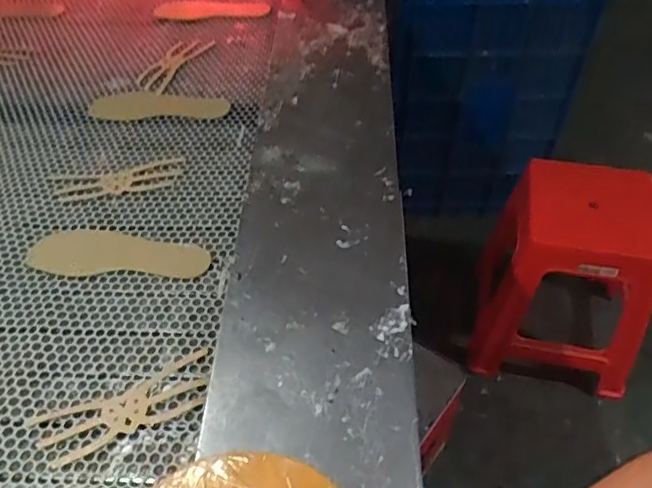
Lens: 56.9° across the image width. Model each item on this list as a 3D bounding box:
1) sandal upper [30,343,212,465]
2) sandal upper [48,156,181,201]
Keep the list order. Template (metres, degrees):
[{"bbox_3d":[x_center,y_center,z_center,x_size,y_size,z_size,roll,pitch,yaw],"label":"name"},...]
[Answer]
[{"bbox_3d":[-0.238,0.195,0.724,0.208,0.012,0.076,-19,52,-19],"label":"sandal upper"},{"bbox_3d":[-0.347,-0.109,1.000,0.206,0.008,0.067,-7,49,-9],"label":"sandal upper"}]

